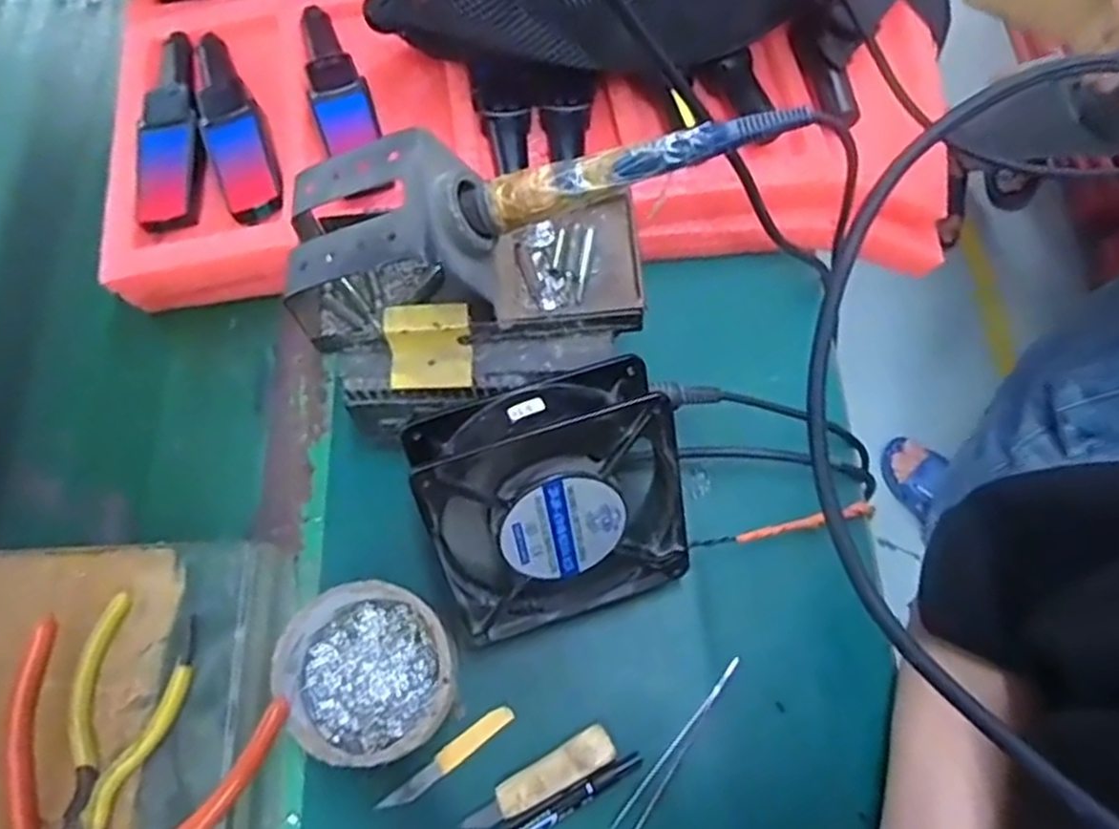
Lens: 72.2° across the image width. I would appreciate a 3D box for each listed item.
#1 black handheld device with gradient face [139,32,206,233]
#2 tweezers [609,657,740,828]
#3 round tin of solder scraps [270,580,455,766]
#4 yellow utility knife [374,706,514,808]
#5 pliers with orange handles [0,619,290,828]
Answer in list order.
[{"bbox_3d":[-0.244,-0.185,0.487,0.039,0.013,0.152,-6,69,-2],"label":"black handheld device with gradient face"},{"bbox_3d":[0.060,0.167,0.390,0.012,0.004,0.104,33,72,12],"label":"tweezers"},{"bbox_3d":[-0.091,0.125,0.379,0.083,0.056,0.080,0,69,0],"label":"round tin of solder scraps"},{"bbox_3d":[-0.057,0.174,0.388,0.076,0.004,0.011,-36,73,-13],"label":"yellow utility knife"},{"bbox_3d":[-0.202,0.172,0.321,0.121,0.014,0.137,18,70,7],"label":"pliers with orange handles"}]

